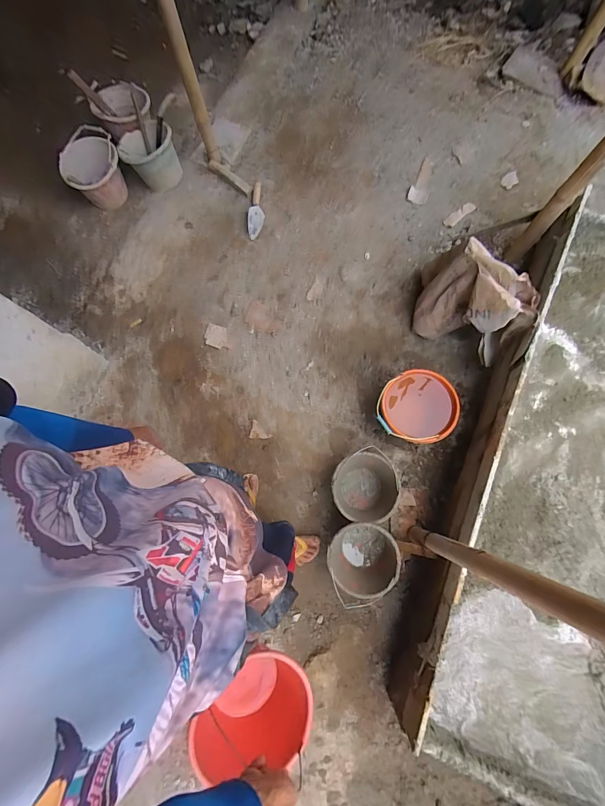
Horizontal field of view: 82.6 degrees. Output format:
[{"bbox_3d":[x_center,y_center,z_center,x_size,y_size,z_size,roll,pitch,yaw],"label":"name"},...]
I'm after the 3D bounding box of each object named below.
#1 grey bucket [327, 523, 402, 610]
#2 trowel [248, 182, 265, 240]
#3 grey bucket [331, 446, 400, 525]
[{"bbox_3d":[0.207,0.542,1.195,0.231,0.168,0.240,0,76,2],"label":"grey bucket"},{"bbox_3d":[-0.225,-0.937,1.684,0.076,0.038,0.318,5,75,2],"label":"trowel"},{"bbox_3d":[0.225,0.308,1.262,0.235,0.153,0.230,0,75,0],"label":"grey bucket"}]

